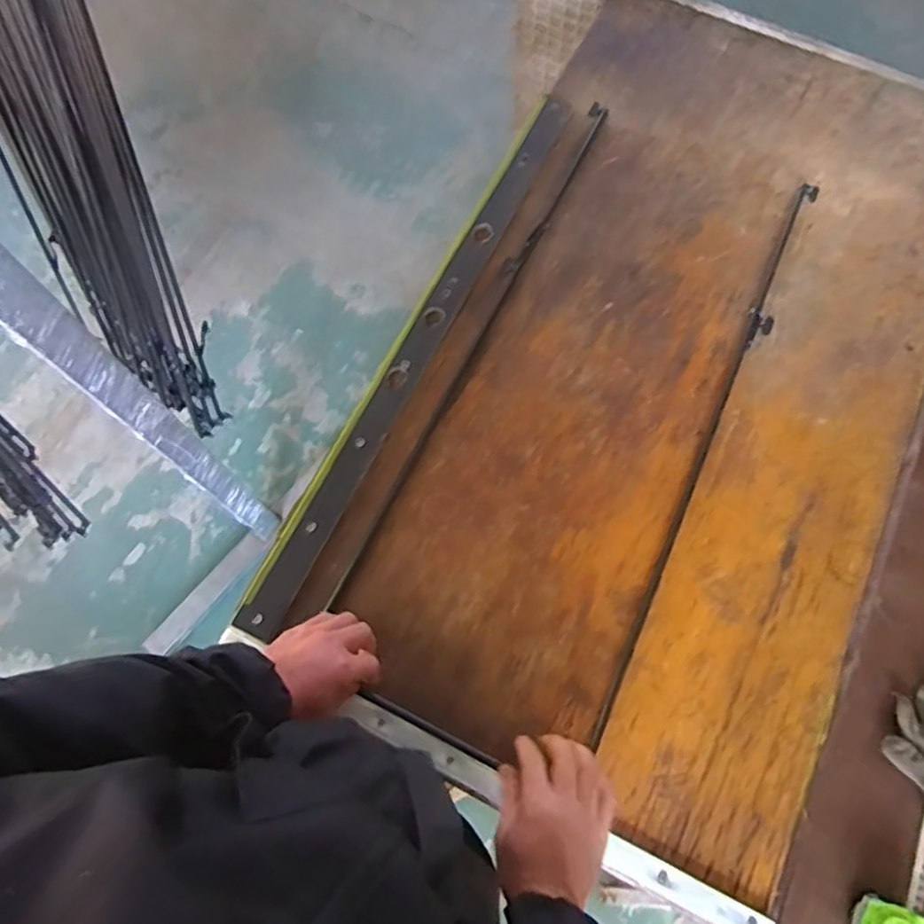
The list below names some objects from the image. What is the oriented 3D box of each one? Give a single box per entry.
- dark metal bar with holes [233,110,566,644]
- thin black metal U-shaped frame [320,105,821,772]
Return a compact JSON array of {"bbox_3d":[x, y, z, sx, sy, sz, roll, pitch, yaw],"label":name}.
[{"bbox_3d":[-0.049,-0.174,0.828,0.044,0.013,0.858,26,74,6],"label":"dark metal bar with holes"},{"bbox_3d":[0.162,-0.082,0.797,0.351,0.024,0.885,27,74,7],"label":"thin black metal U-shaped frame"}]

